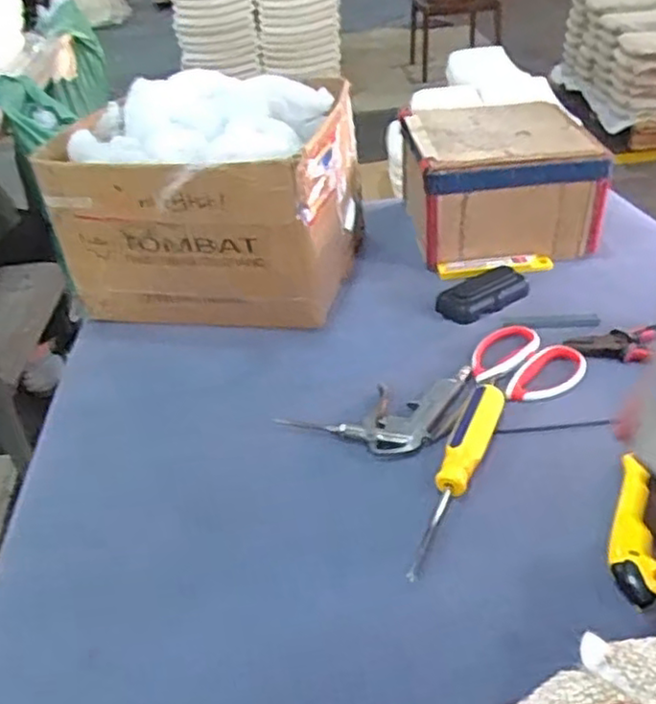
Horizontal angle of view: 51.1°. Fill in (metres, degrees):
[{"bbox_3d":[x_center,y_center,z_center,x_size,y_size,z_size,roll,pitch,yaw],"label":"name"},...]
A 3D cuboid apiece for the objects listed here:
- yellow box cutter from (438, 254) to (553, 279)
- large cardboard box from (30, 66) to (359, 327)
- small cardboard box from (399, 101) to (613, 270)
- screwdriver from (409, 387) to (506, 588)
[{"bbox_3d":[0.199,-0.101,0.819,0.132,0.017,0.024,-6,37,2],"label":"yellow box cutter"},{"bbox_3d":[-0.134,-0.175,0.791,0.300,0.215,0.240,5,38,15],"label":"large cardboard box"},{"bbox_3d":[0.213,-0.217,0.865,0.211,0.129,0.211,-7,37,0],"label":"small cardboard box"},{"bbox_3d":[0.101,0.096,0.549,0.029,0.030,0.191,14,41,25],"label":"screwdriver"}]

